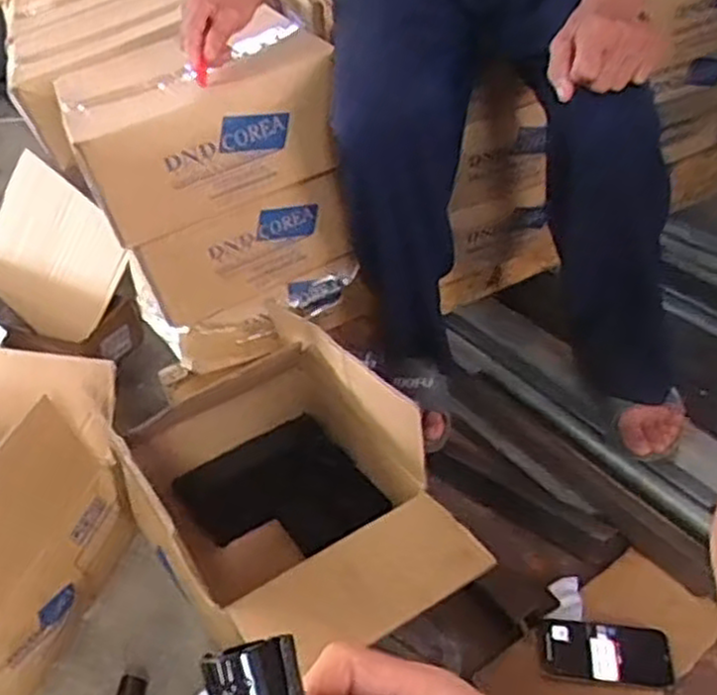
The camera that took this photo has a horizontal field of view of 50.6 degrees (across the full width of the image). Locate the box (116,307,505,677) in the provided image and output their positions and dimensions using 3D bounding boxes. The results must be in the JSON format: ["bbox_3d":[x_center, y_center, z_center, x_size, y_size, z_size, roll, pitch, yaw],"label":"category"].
[{"bbox_3d":[-0.084,0.196,0.930,0.303,0.274,0.421,-19,40,-15],"label":"box"}]

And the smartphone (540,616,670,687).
[{"bbox_3d":[0.278,0.342,0.855,0.142,0.009,0.068,2,39,10],"label":"smartphone"}]

